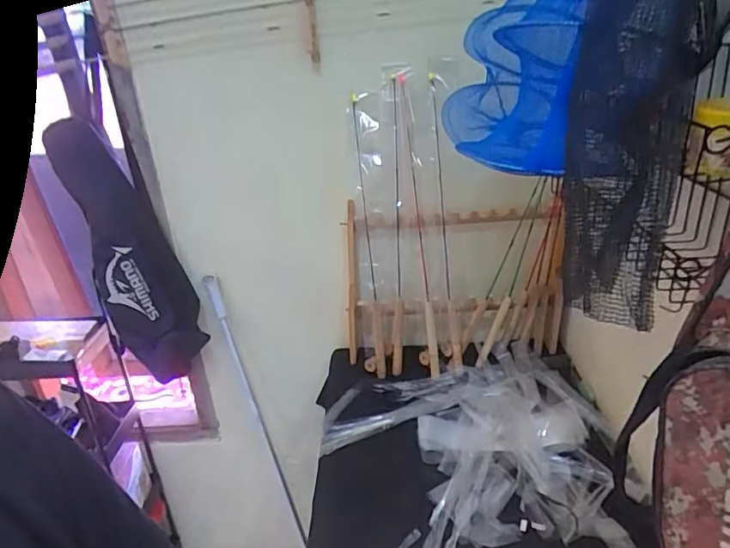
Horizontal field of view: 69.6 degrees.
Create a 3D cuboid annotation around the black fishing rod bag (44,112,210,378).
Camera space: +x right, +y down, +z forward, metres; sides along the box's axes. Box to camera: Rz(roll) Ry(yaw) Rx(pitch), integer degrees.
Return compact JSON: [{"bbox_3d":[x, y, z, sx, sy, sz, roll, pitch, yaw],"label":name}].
[{"bbox_3d":[-0.499,-0.045,1.110,0.094,0.551,0.154,-10,14,47],"label":"black fishing rod bag"}]

